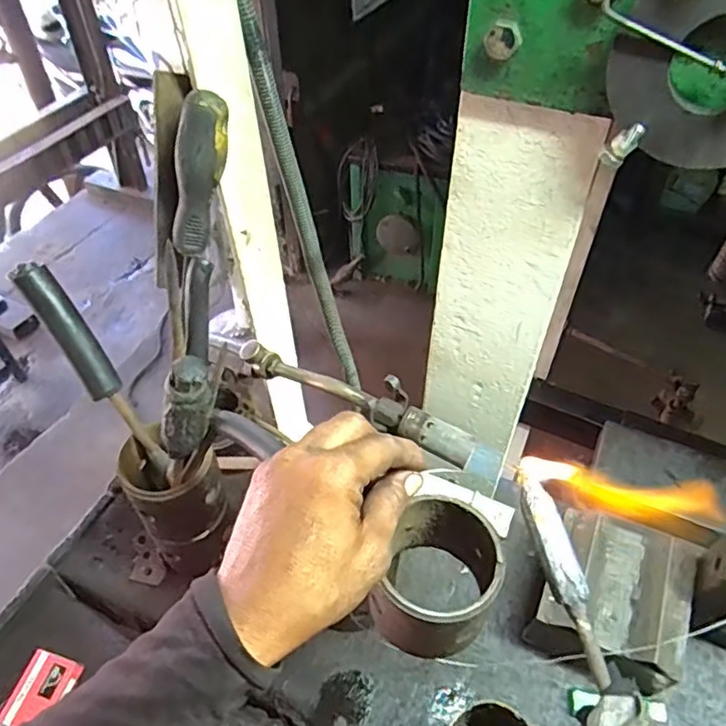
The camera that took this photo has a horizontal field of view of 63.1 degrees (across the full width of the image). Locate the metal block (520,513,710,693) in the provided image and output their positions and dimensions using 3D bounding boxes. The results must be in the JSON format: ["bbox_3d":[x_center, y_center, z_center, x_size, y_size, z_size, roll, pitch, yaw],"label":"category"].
[{"bbox_3d":[0.228,0.216,0.541,0.115,0.085,0.126,20,51,18],"label":"metal block"}]

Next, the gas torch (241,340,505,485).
[{"bbox_3d":[0.000,0.030,0.451,0.225,0.040,0.033,22,51,20],"label":"gas torch"}]

